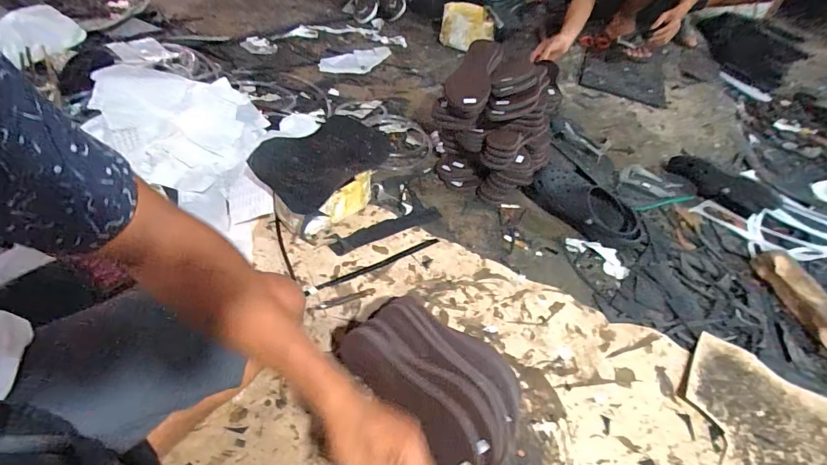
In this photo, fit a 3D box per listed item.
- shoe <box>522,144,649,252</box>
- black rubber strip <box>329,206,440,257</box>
[{"bbox_3d":[0.382,-0.062,0.873,0.274,0.101,0.095,35,54,22],"label":"shoe"},{"bbox_3d":[-0.051,-0.011,0.832,0.250,0.007,0.045,-22,55,-24],"label":"black rubber strip"}]

